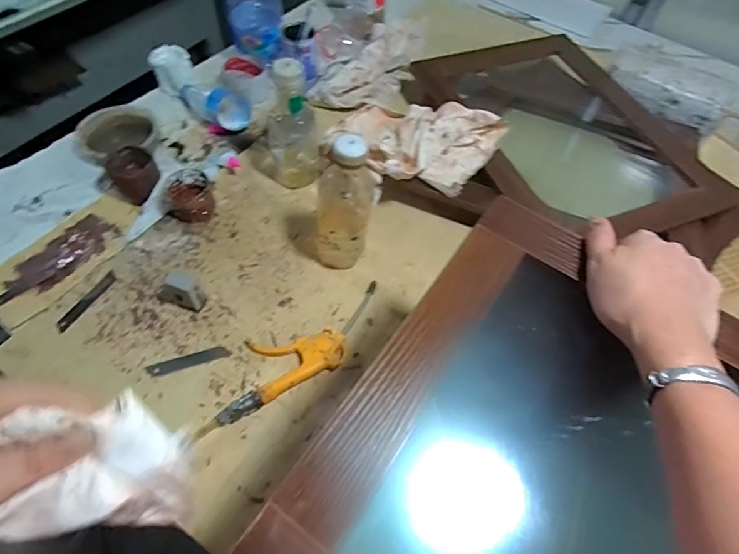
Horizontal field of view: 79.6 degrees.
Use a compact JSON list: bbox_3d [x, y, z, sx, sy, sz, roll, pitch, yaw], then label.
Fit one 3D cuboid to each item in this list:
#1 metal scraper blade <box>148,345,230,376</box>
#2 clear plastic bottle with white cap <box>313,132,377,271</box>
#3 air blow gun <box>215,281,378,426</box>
[{"bbox_3d":[-0.228,0.104,0.560,0.097,0.004,0.020,-14,51,-14],"label":"metal scraper blade"},{"bbox_3d":[-0.033,-0.090,0.573,0.077,0.212,0.060,1,58,-4],"label":"clear plastic bottle with white cap"},{"bbox_3d":[-0.082,0.090,0.569,0.249,0.023,0.090,-25,63,-19],"label":"air blow gun"}]

